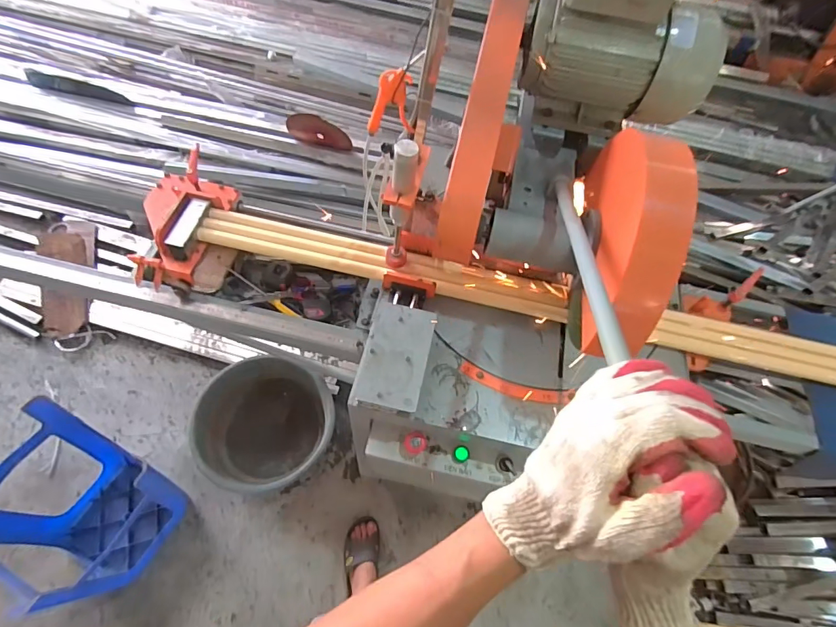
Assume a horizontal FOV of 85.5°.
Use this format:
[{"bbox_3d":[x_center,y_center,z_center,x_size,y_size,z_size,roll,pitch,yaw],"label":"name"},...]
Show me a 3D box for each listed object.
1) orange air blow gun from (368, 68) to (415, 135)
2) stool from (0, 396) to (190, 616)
[{"bbox_3d":[-0.052,-0.387,0.839,0.083,0.117,0.029,-17,62,-15],"label":"orange air blow gun"},{"bbox_3d":[-0.813,0.488,1.103,0.338,0.432,0.335,24,60,9],"label":"stool"}]

